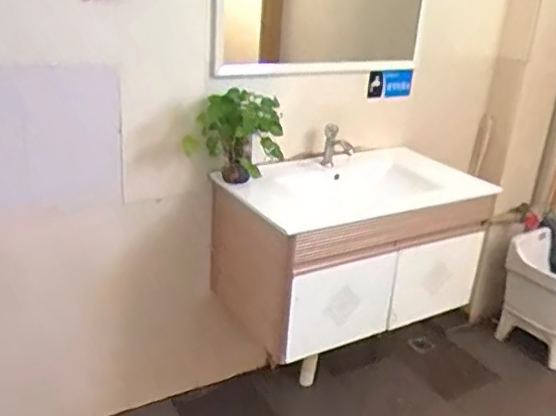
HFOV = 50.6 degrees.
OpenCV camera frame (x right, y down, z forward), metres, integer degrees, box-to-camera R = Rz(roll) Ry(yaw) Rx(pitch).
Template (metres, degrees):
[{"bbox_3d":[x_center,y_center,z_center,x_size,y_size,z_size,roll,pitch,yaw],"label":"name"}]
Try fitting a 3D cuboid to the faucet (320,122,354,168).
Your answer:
[{"bbox_3d":[0.175,-0.168,1.710,0.087,0.153,0.037,7,23,4],"label":"faucet"}]

